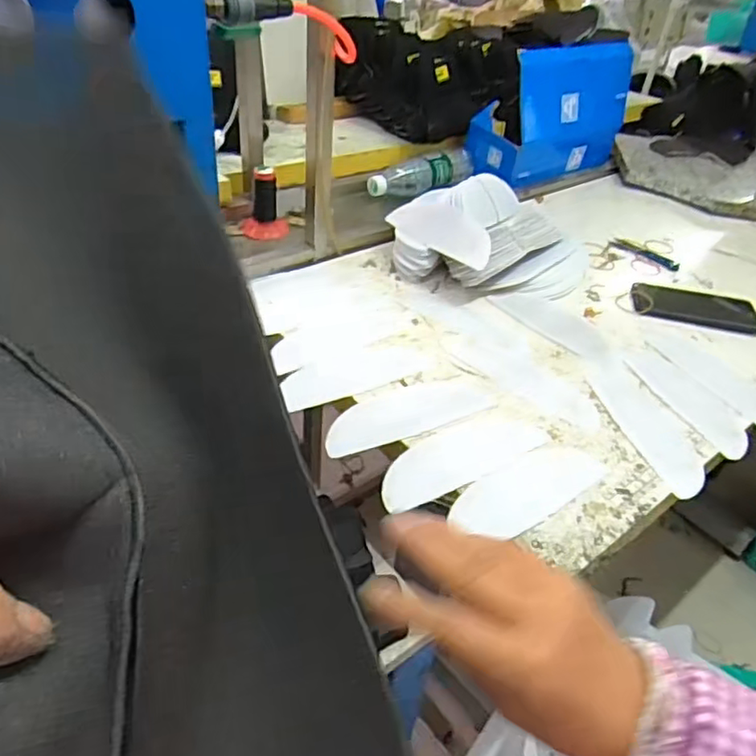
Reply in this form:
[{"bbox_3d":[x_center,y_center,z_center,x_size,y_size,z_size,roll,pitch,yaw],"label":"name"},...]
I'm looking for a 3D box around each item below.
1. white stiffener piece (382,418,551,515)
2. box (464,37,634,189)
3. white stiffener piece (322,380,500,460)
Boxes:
[{"bbox_3d":[0.079,0.076,0.622,0.195,0.006,0.067,-19,46,-31],"label":"white stiffener piece"},{"bbox_3d":[0.346,-0.509,1.212,0.350,0.223,0.135,-22,46,-30],"label":"box"},{"bbox_3d":[0.031,0.034,0.666,0.199,0.007,0.069,-13,41,-25],"label":"white stiffener piece"}]

